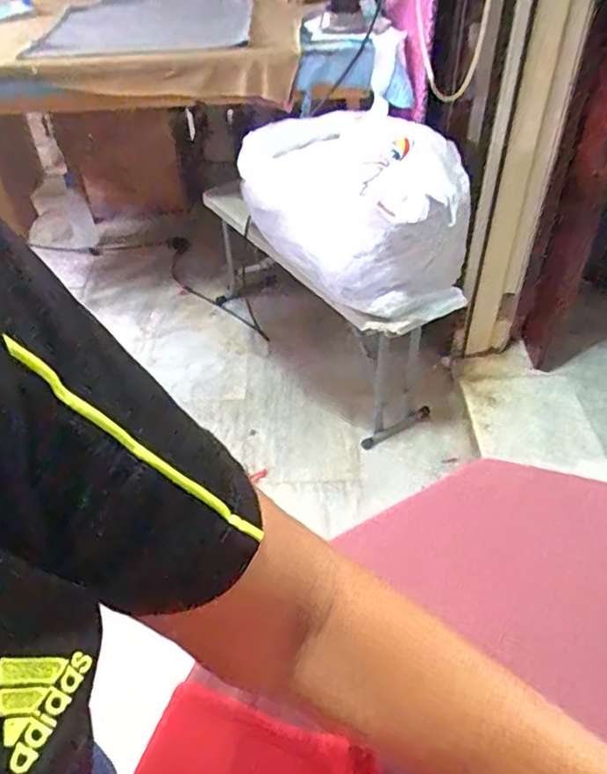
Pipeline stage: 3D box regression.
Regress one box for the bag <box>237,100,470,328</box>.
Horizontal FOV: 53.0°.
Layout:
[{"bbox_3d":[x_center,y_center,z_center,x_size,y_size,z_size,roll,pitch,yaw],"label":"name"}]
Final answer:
[{"bbox_3d":[0.118,-0.394,1.369,0.355,0.318,0.546,-23,47,-20],"label":"bag"}]

